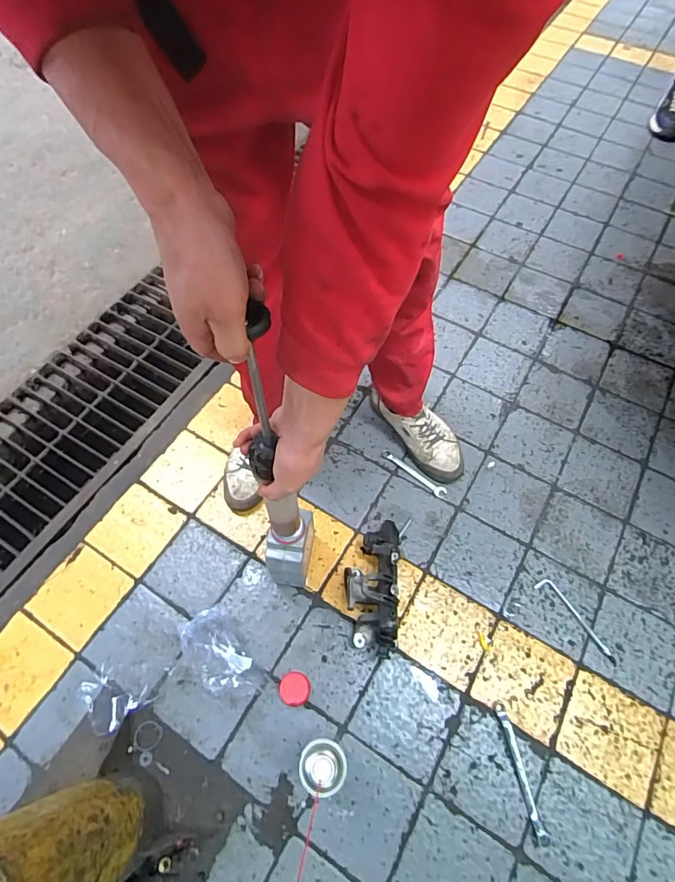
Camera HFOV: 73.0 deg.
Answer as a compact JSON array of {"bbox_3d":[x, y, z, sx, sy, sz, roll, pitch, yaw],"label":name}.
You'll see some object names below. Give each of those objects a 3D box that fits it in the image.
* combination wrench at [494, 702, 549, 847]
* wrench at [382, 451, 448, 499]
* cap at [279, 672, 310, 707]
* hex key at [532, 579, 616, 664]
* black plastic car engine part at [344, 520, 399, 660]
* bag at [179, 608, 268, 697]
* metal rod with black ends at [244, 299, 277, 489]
[{"bbox_3d":[0.299,0.536,0.741,0.019,0.004,0.190,-10,62,-6],"label":"combination wrench"},{"bbox_3d":[0.164,0.070,0.985,0.160,0.009,0.025,34,66,16],"label":"wrench"},{"bbox_3d":[-0.074,0.427,0.784,0.053,0.019,0.051,0,62,-1],"label":"cap"},{"bbox_3d":[0.452,0.334,0.857,0.030,0.006,0.180,-36,68,-18],"label":"hex key"},{"bbox_3d":[0.062,0.259,0.831,0.099,0.100,0.236,5,62,2],"label":"black plastic car engine part"},{"bbox_3d":[-0.207,0.373,0.785,0.092,0.055,0.162,-36,68,-18],"label":"bag"},{"bbox_3d":[-0.080,-0.038,0.461,0.028,0.234,0.037,6,53,-4],"label":"metal rod with black ends"}]

